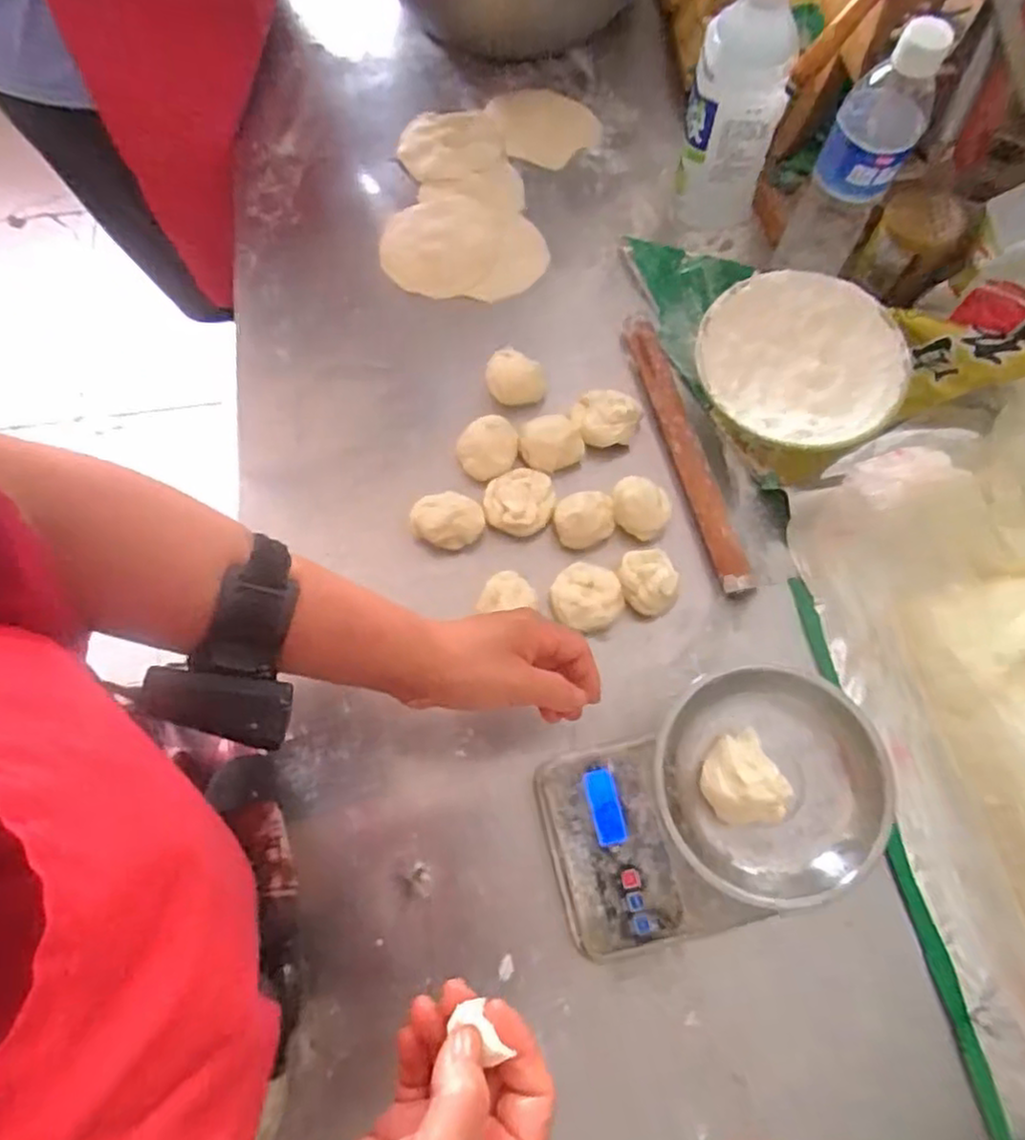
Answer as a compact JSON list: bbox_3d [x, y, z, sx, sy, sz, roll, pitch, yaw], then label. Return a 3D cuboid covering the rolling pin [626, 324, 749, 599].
[{"bbox_3d":[0.150,-0.103,0.608,0.024,0.031,0.258,-14,71,-4],"label":"rolling pin"}]

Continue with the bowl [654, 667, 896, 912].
[{"bbox_3d":[0.171,0.141,0.467,0.142,0.040,0.144,0,71,0],"label":"bowl"}]

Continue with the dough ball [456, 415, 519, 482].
[{"bbox_3d":[-0.022,-0.106,0.604,0.051,0.019,0.052,0,71,0],"label":"dough ball"}]

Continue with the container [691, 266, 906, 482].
[{"bbox_3d":[0.243,-0.168,0.608,0.163,0.070,0.160,0,71,0],"label":"container"}]

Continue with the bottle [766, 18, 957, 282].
[{"bbox_3d":[0.272,-0.312,0.563,0.063,0.208,0.062,22,72,8],"label":"bottle"}]

